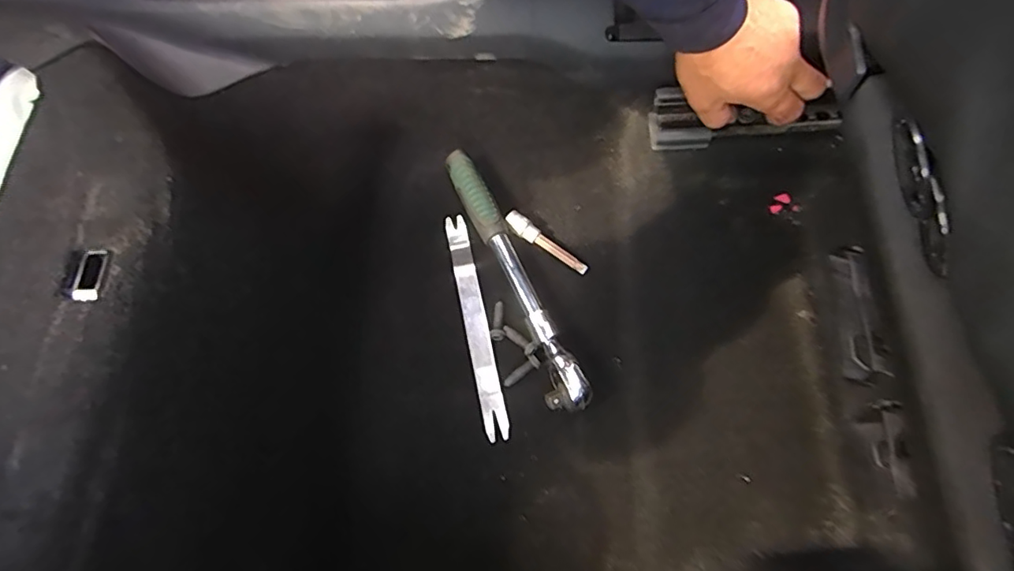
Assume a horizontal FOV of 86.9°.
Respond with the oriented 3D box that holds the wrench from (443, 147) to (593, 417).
[{"bbox_3d":[0.005,-0.013,0.544,0.039,0.033,0.294,-21,69,-7],"label":"wrench"}]

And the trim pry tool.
[{"bbox_3d":[-0.032,0.035,0.537,0.021,0.011,0.229,-12,68,-4],"label":"trim pry tool"}]

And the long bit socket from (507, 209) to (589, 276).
[{"bbox_3d":[0.040,-0.043,0.563,0.100,0.016,0.017,38,73,15],"label":"long bit socket"}]

